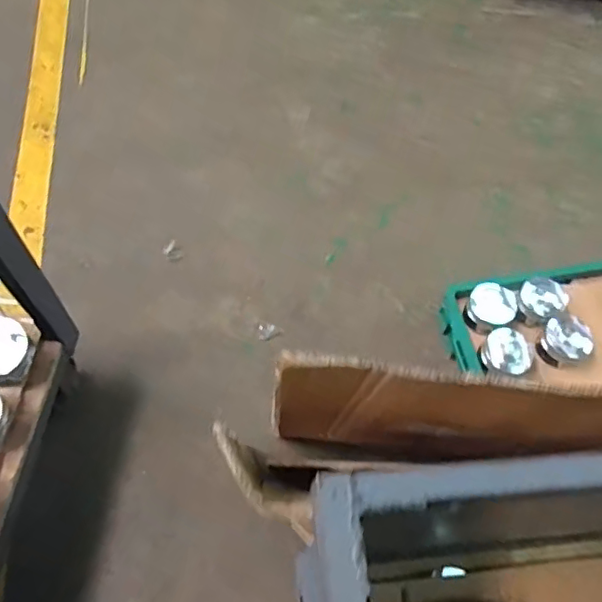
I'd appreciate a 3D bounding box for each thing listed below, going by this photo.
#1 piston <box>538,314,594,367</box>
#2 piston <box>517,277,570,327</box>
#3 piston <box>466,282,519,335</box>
[{"bbox_3d":[0.487,0.068,1.023,0.096,0.065,0.086,-22,67,-13],"label":"piston"},{"bbox_3d":[0.449,0.002,1.065,0.085,0.057,0.078,1,64,-2],"label":"piston"},{"bbox_3d":[0.353,0.011,1.047,0.096,0.050,0.085,-24,67,-14],"label":"piston"}]

